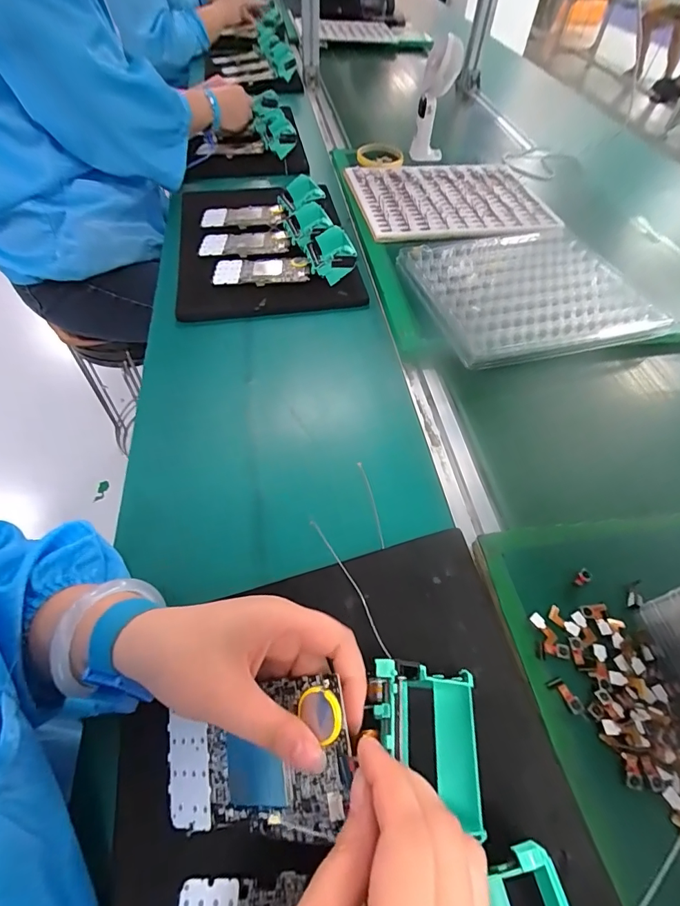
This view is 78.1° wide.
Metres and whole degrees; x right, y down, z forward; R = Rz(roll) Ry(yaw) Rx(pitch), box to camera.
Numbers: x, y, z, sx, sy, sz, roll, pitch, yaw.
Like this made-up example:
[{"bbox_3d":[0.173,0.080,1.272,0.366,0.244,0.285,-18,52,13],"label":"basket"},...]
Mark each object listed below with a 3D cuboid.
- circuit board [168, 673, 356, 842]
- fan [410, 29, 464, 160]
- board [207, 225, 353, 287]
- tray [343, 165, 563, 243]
[{"bbox_3d":[-0.048,0.162,0.216,0.129,0.007,0.063,-33,57,23],"label":"circuit board"},{"bbox_3d":[0.178,-0.656,0.780,0.065,0.162,0.063,9,59,4],"label":"fan"},{"bbox_3d":[-0.082,-0.270,0.576,0.193,0.045,0.087,-8,59,-6],"label":"board"},{"bbox_3d":[0.192,-0.437,0.725,0.315,0.013,0.301,-7,54,-8],"label":"tray"}]

